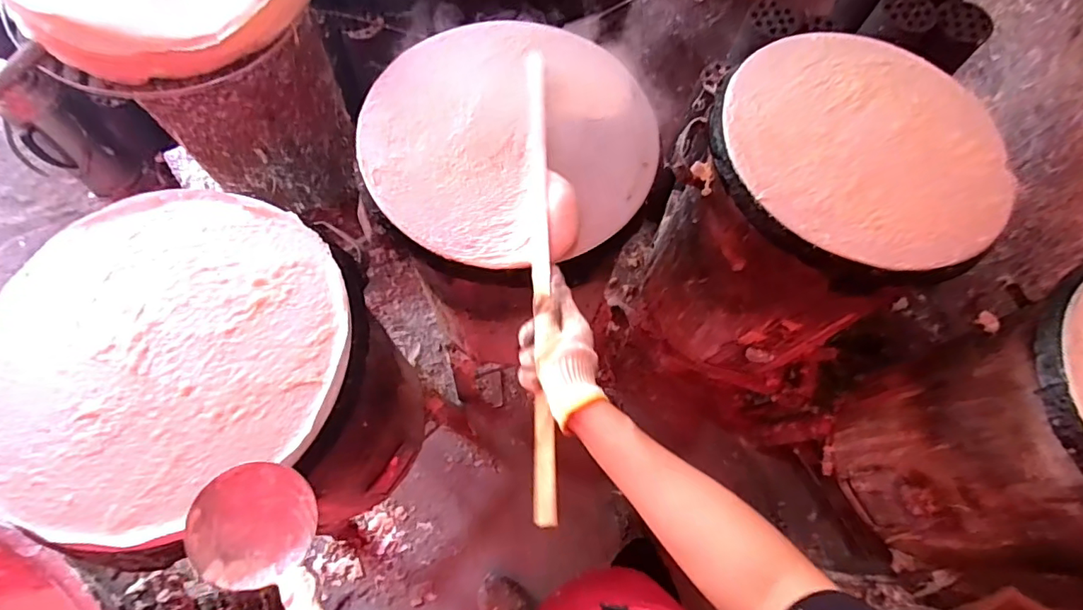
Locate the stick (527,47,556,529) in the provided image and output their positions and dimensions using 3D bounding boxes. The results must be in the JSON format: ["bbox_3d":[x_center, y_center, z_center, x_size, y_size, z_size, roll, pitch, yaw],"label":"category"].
[{"bbox_3d":[-0.001,-0.062,0.590,0.022,0.027,0.569,0,68,-3],"label":"stick"}]

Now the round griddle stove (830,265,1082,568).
[{"bbox_3d":[0.774,0.203,0.809,0.388,0.490,0.374,-4,70,-5],"label":"round griddle stove"}]

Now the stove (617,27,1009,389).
[{"bbox_3d":[0.412,-0.110,0.907,0.373,0.520,0.345,1,69,-3],"label":"stove"}]

